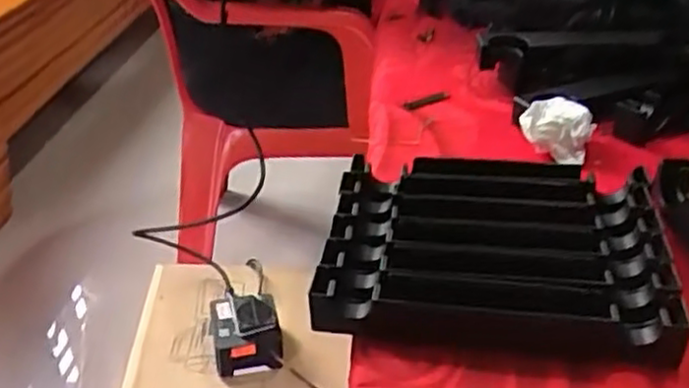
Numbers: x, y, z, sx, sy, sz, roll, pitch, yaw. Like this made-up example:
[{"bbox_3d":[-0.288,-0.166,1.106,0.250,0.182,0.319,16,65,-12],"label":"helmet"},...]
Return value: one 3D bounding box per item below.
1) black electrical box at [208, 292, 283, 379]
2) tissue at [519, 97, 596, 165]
[{"bbox_3d":[-0.111,0.153,0.815,0.076,0.049,0.087,-7,34,-10],"label":"black electrical box"},{"bbox_3d":[0.172,-0.051,0.589,0.058,0.036,0.047,22,38,33],"label":"tissue"}]

